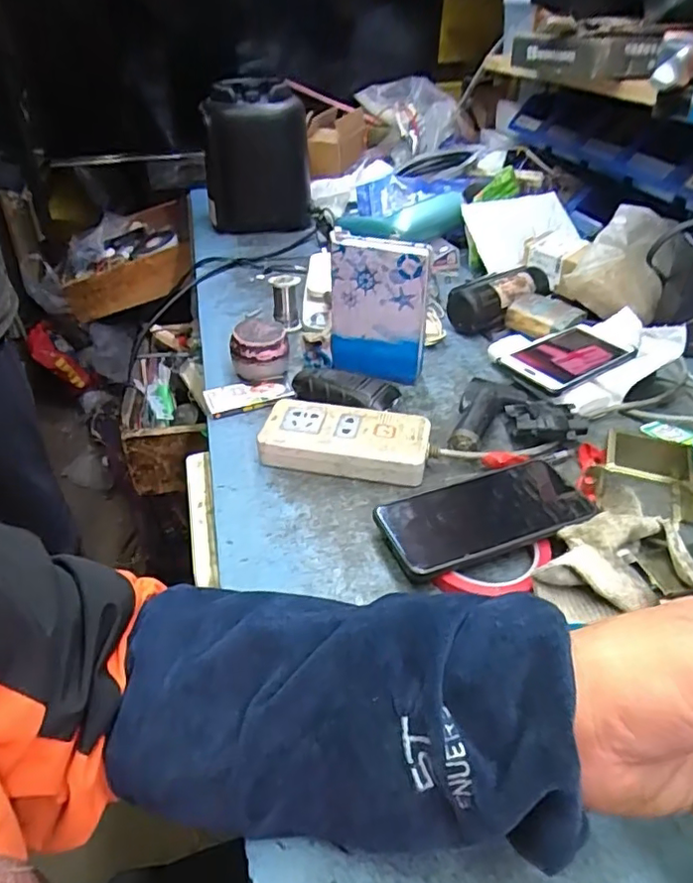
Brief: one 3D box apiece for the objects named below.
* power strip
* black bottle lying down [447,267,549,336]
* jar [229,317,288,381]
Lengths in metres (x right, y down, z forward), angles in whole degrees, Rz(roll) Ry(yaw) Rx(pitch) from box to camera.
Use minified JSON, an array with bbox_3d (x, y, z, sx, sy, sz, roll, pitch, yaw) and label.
[{"bbox_3d":[0.000,0.000,0.531,0.144,0.036,0.066,7,38,9],"label":"power strip"},{"bbox_3d":[0.197,-0.183,0.752,0.143,0.053,0.060,-25,44,-29],"label":"black bottle lying down"},{"bbox_3d":[-0.095,-0.097,0.643,0.060,0.056,0.058,0,37,0],"label":"jar"}]

